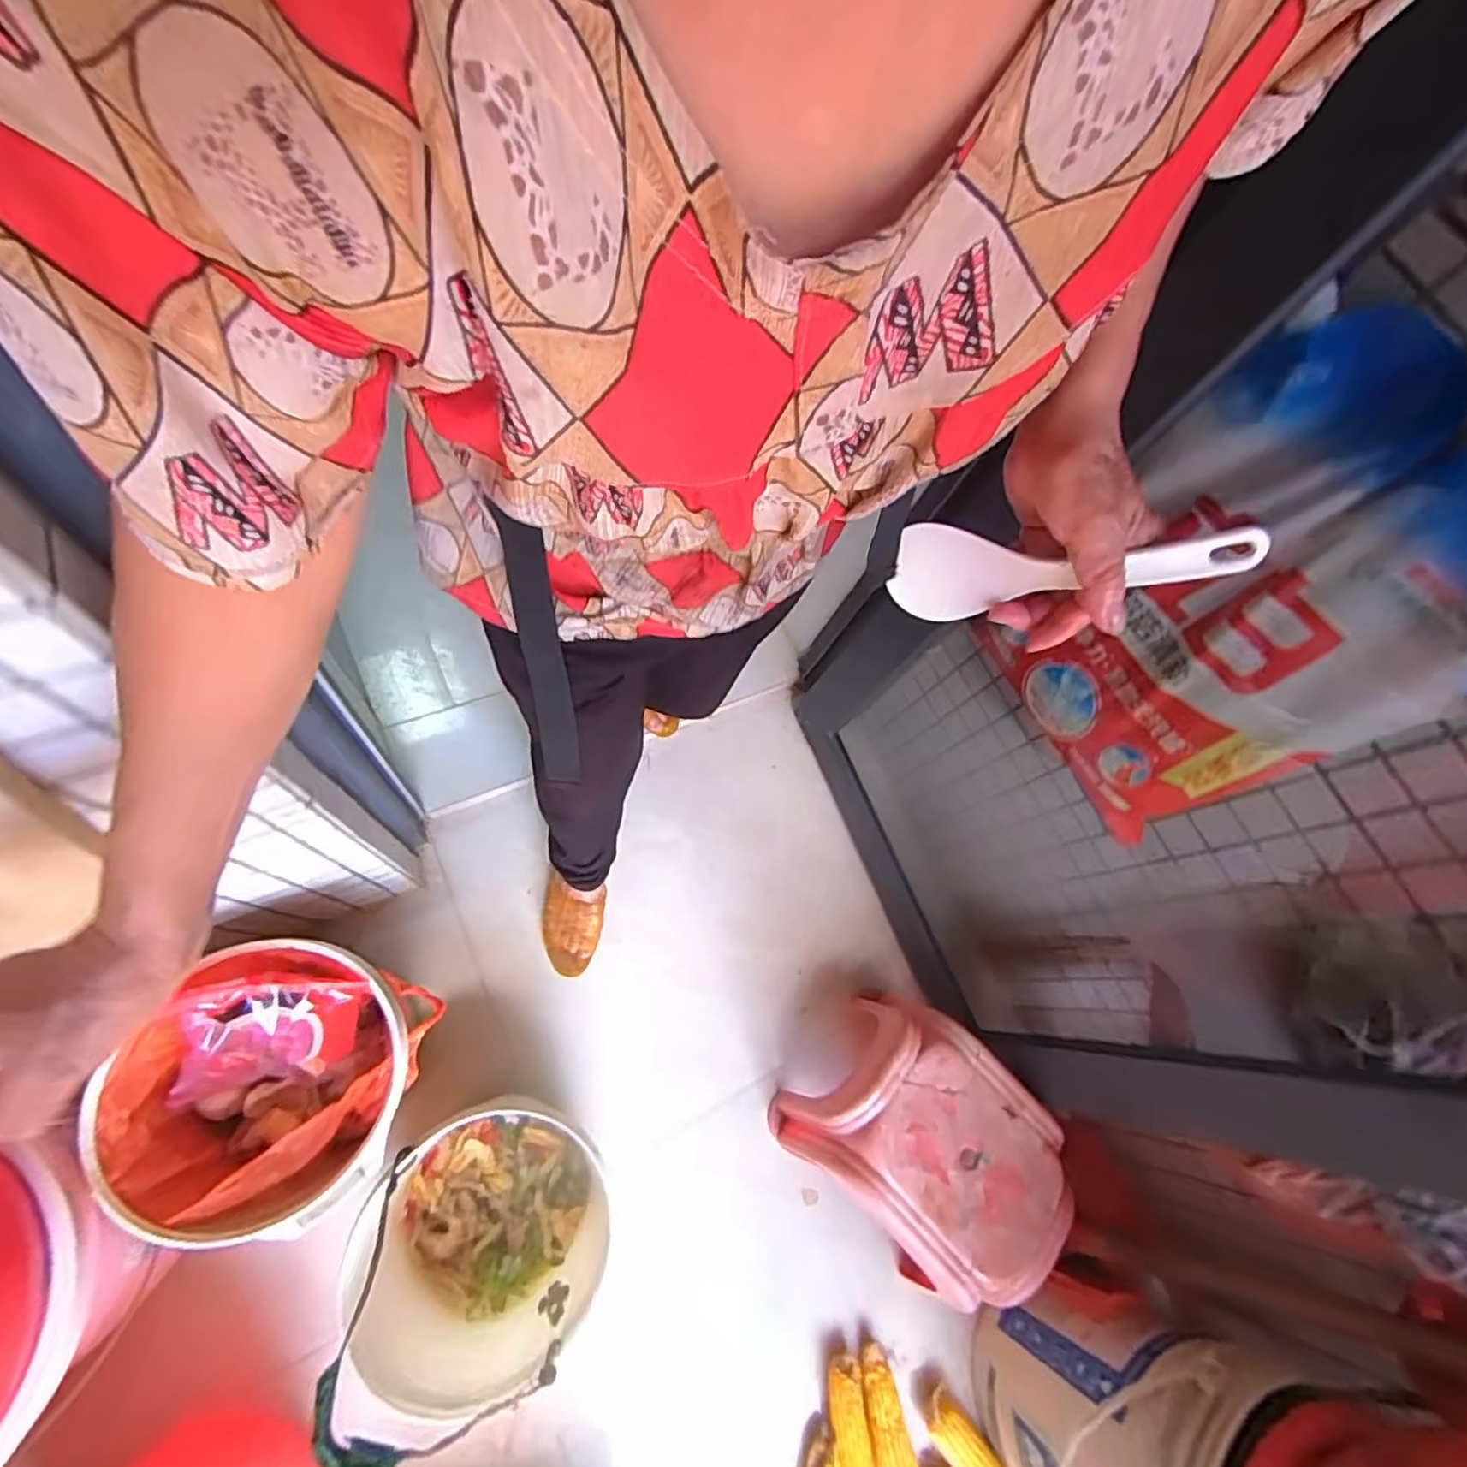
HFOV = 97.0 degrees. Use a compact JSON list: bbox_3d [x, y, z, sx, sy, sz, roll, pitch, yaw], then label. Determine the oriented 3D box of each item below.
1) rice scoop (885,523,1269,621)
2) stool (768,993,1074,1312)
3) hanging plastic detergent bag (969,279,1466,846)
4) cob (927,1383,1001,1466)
[{"bbox_3d":[0.180,-0.096,0.369,0.187,0.058,0.022,7,34,38],"label":"rice scoop"},{"bbox_3d":[0.283,0.587,0.926,0.356,0.196,0.295,39,78,9],"label":"stool"},{"bbox_3d":[0.446,-0.109,0.598,0.060,0.433,0.305,-15,68,-38],"label":"hanging plastic detergent bag"},{"bbox_3d":[0.345,1.033,0.924,0.060,0.054,0.196,-40,79,-10],"label":"cob"}]

